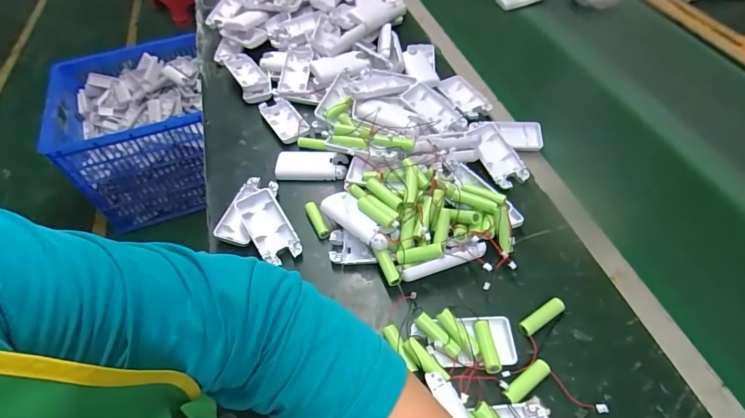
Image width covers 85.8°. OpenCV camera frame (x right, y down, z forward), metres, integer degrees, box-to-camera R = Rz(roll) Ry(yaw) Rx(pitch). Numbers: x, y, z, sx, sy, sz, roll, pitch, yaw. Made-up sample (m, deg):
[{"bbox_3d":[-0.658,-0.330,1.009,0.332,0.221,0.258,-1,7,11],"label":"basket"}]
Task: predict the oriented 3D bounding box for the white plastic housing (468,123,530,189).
[{"bbox_3d":[0.163,-0.072,0.524,0.039,0.023,0.094,-18,54,-8],"label":"white plastic housing"}]

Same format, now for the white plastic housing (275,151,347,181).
[{"bbox_3d":[-0.082,-0.059,0.537,0.093,0.014,0.046,1,54,6],"label":"white plastic housing"}]

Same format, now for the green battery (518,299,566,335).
[{"bbox_3d":[0.168,0.108,0.398,0.051,0.013,0.015,-29,57,-16],"label":"green battery"}]

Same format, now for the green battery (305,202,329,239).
[{"bbox_3d":[-0.066,0.014,0.480,0.015,0.013,0.051,-25,56,-13],"label":"green battery"}]

